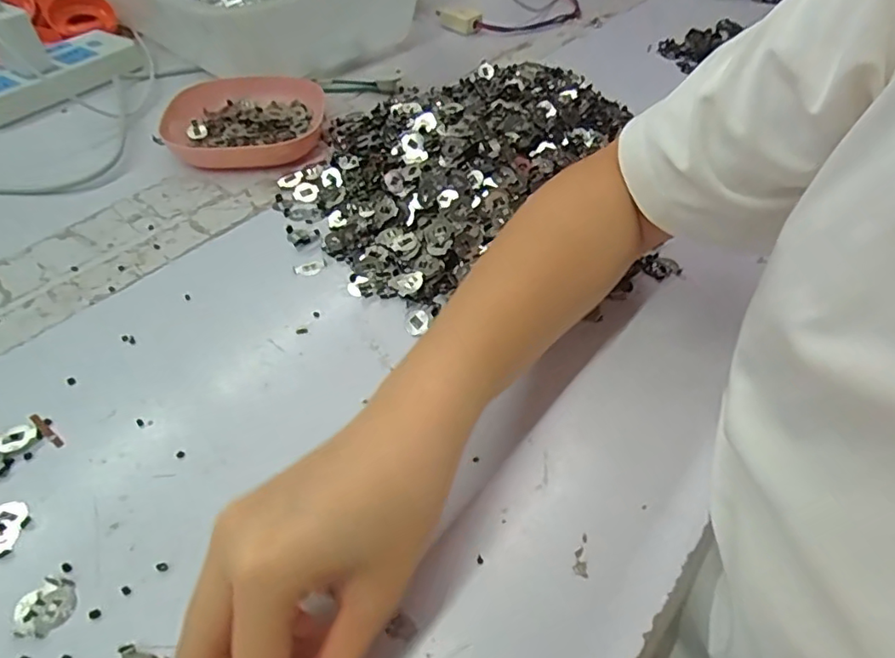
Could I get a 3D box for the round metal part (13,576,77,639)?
[{"bbox_3d":[-0.171,0.117,0.240,0.023,0.004,0.022,1,47,-1],"label":"round metal part"}]

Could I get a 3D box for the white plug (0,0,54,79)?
[{"bbox_3d":[-0.399,-0.275,0.515,0.040,0.082,0.041,-30,54,-24],"label":"white plug"}]

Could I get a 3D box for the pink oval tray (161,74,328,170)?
[{"bbox_3d":[-0.181,-0.190,0.509,0.130,0.026,0.148,-4,47,-5],"label":"pink oval tray"}]

